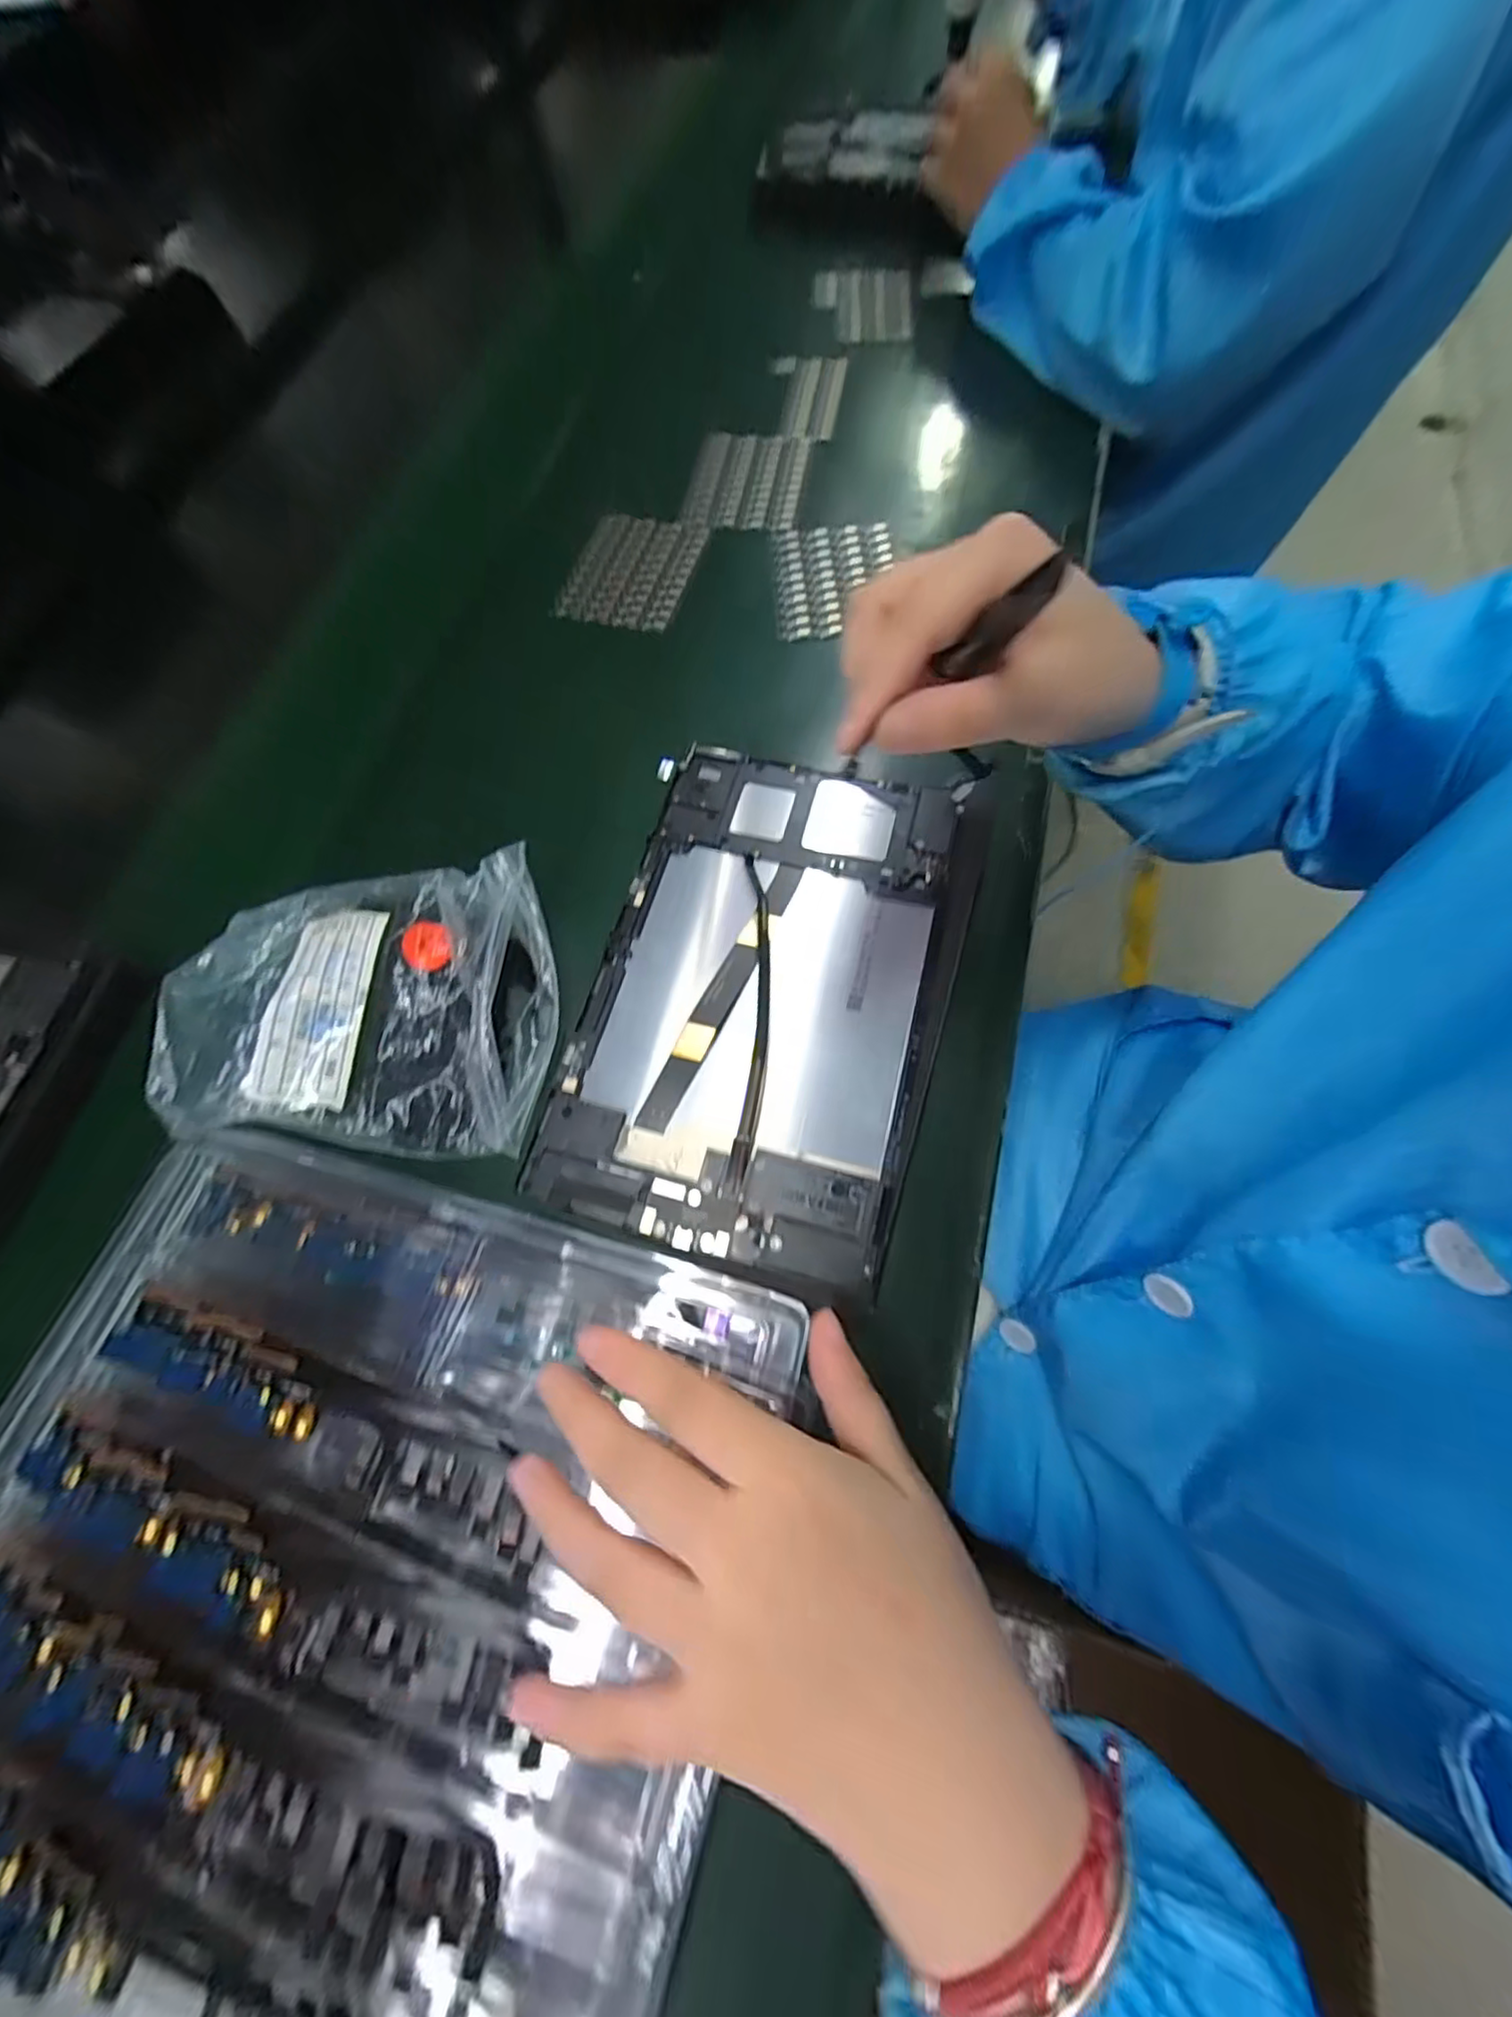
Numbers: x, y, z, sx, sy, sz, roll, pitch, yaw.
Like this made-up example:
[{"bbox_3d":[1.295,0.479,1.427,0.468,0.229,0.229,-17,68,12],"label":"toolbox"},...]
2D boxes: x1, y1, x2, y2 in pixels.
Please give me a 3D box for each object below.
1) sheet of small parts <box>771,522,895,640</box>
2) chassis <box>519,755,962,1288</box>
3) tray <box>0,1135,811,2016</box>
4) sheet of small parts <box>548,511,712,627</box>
[{"bbox_3d":[0.050,-0.279,0.424,0.076,0.005,0.096,-3,71,3],"label":"sheet of small parts"},{"bbox_3d":[0.002,-0.014,0.294,0.145,0.011,0.234,11,69,7],"label":"chassis"},{"bbox_3d":[-0.141,0.178,0.217,0.267,0.024,0.230,14,67,7],"label":"tray"},{"bbox_3d":[-0.082,-0.294,0.437,0.079,0.004,0.091,14,76,7],"label":"sheet of small parts"}]

